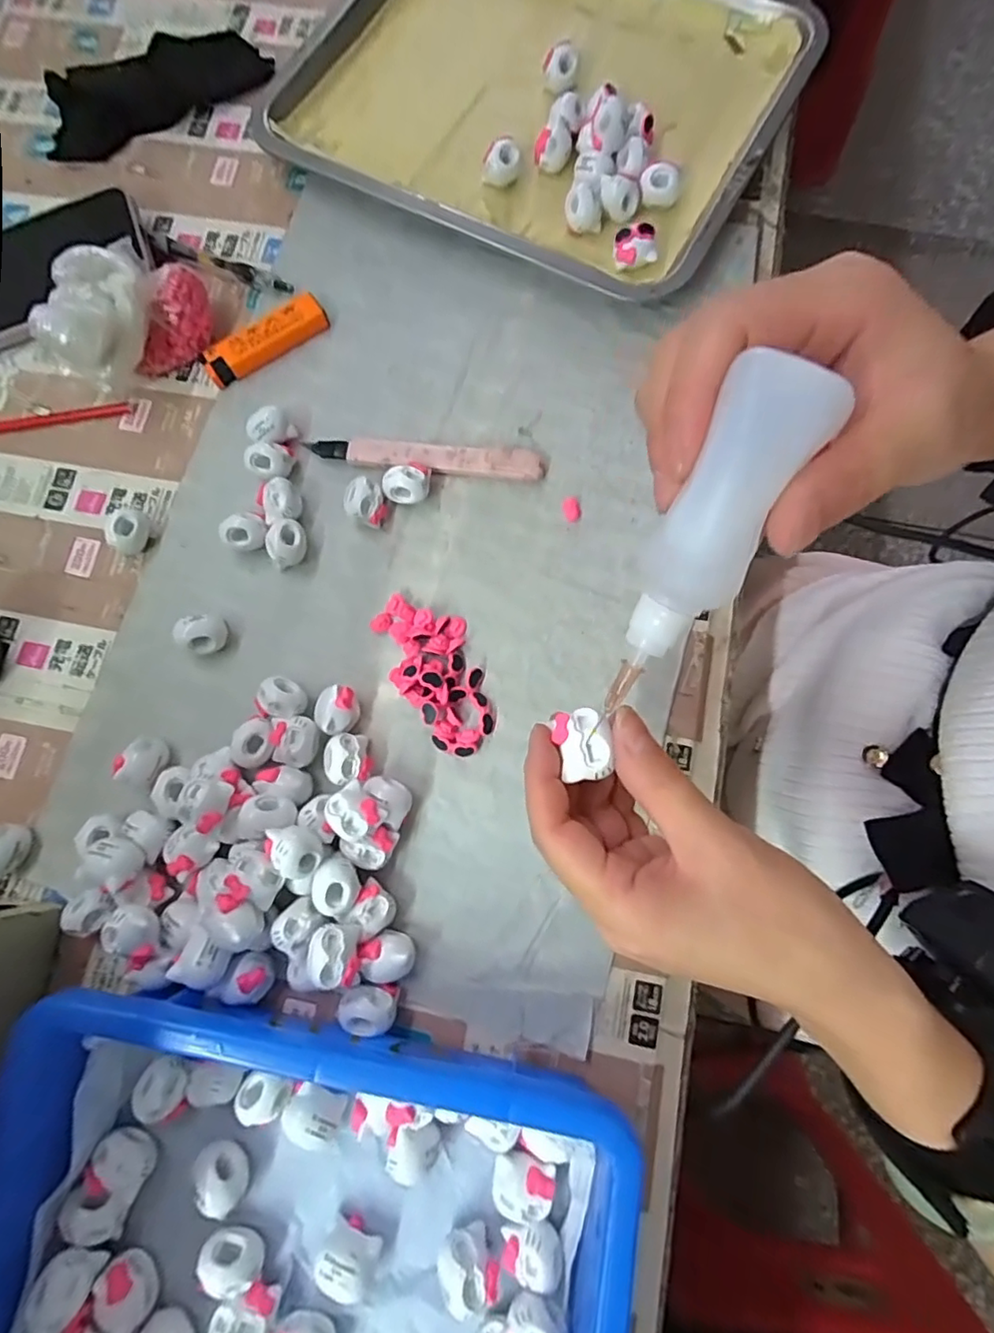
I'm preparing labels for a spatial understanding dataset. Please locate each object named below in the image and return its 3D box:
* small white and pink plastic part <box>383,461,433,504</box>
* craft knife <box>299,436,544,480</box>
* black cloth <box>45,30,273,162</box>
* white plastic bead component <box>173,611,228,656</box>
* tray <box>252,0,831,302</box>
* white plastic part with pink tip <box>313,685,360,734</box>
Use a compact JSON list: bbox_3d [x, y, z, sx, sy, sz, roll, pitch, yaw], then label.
[{"bbox_3d":[-0.050,-0.106,0.329,0.026,0.018,0.026,8,77,4],"label":"small white and pink plastic part"},{"bbox_3d":[-0.042,-0.122,0.338,0.135,0.011,0.021,4,77,3],"label":"craft knife"},{"bbox_3d":[-0.238,-0.399,0.398,0.151,0.022,0.059,-35,78,-6],"label":"black cloth"},{"bbox_3d":[-0.162,-0.019,0.316,0.027,0.021,0.022,17,78,6],"label":"white plastic bead component"},{"bbox_3d":[0.024,-0.390,0.386,0.317,0.029,0.274,27,79,8],"label":"tray"},{"bbox_3d":[-0.081,0.023,0.302,0.022,0.020,0.024,0,77,2],"label":"white plastic part with pink tip"}]

